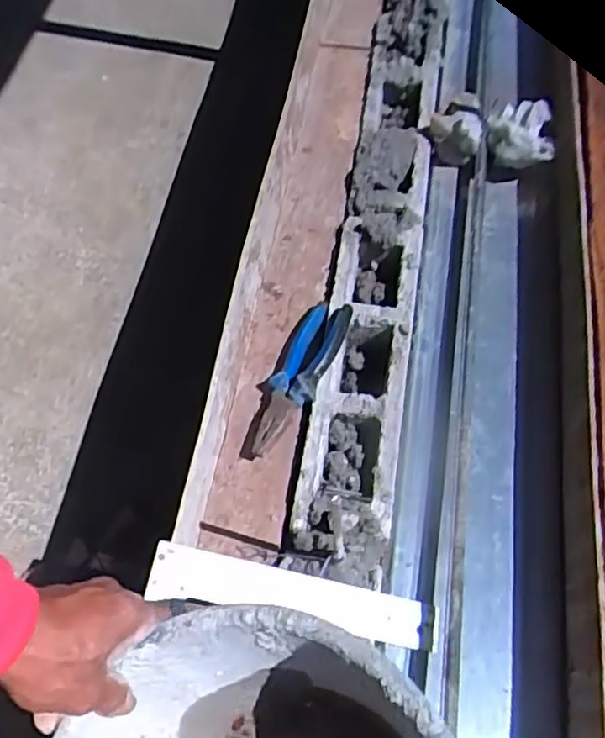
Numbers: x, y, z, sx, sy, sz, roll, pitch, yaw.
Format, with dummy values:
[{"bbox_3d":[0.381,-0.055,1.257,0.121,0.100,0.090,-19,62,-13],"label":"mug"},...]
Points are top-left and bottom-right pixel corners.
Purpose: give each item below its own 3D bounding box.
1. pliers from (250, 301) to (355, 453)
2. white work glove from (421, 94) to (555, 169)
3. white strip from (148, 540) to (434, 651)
[{"bbox_3d":[-0.004,0.008,0.702,0.054,0.033,0.184,20,64,13],"label":"pliers"},{"bbox_3d":[0.221,-0.280,0.792,0.142,0.044,0.092,11,63,8],"label":"white work glove"},{"bbox_3d":[-0.004,0.195,0.568,0.246,0.012,0.043,15,62,-6],"label":"white strip"}]

